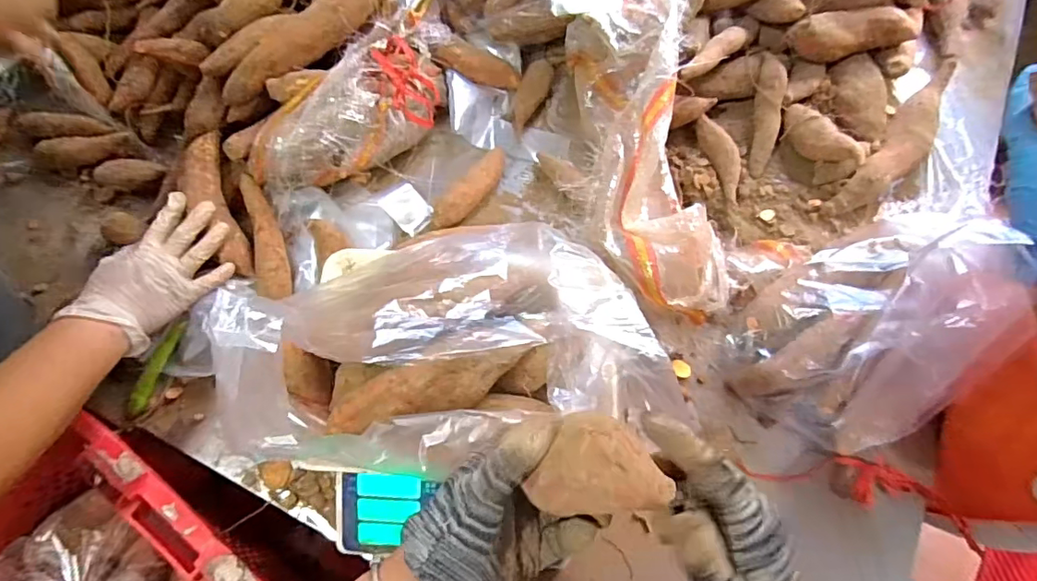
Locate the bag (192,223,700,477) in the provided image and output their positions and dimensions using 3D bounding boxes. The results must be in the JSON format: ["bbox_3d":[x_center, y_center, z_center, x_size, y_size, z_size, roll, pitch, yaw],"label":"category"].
[{"bbox_3d":[-0.061,0.035,0.412,0.321,0.121,0.191,-7,68,-4],"label":"bag"}]

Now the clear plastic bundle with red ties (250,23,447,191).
[{"bbox_3d":[-0.191,-0.211,0.634,0.101,0.082,0.266,41,73,14],"label":"clear plastic bundle with red ties"}]

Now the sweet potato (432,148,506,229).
[{"bbox_3d":[-0.054,-0.130,0.663,0.035,0.048,0.135,37,72,13],"label":"sweet potato"}]

